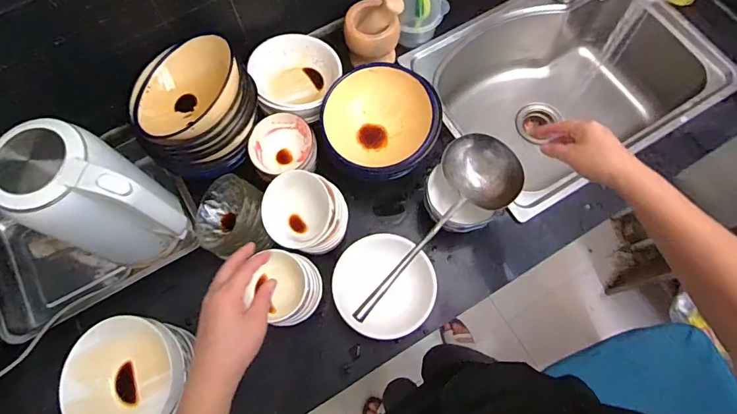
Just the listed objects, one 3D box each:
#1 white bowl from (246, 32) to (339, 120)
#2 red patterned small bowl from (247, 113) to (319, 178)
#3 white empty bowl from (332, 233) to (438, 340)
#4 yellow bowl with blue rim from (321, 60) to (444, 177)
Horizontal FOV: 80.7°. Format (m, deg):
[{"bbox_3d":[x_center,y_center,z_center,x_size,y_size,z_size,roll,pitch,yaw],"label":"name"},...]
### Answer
[{"bbox_3d":[-0.134,-0.238,0.802,0.154,0.064,0.174,19,72,8],"label":"white bowl"},{"bbox_3d":[-0.147,-0.103,0.754,0.108,0.051,0.110,0,71,1],"label":"red patterned small bowl"},{"bbox_3d":[0.024,0.124,0.710,0.156,0.051,0.169,0,71,1],"label":"white empty bowl"},{"bbox_3d":[0.020,-0.149,0.749,0.195,0.077,0.184,0,71,1],"label":"yellow bowl with blue rim"}]

